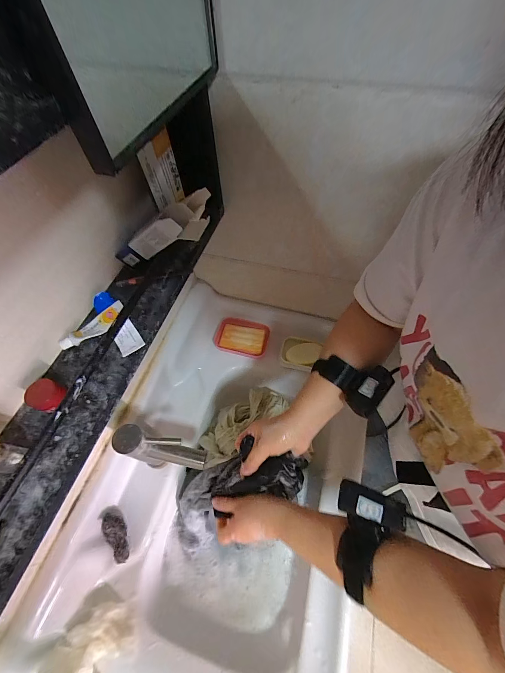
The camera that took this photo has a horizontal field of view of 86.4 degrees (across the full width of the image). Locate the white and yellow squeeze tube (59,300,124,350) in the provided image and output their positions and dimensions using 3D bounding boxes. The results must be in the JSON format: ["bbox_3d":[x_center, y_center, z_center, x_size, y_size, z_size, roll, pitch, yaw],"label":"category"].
[{"bbox_3d":[-0.203,-0.013,0.344,0.086,0.013,0.029,-33,64,-16],"label":"white and yellow squeeze tube"}]

